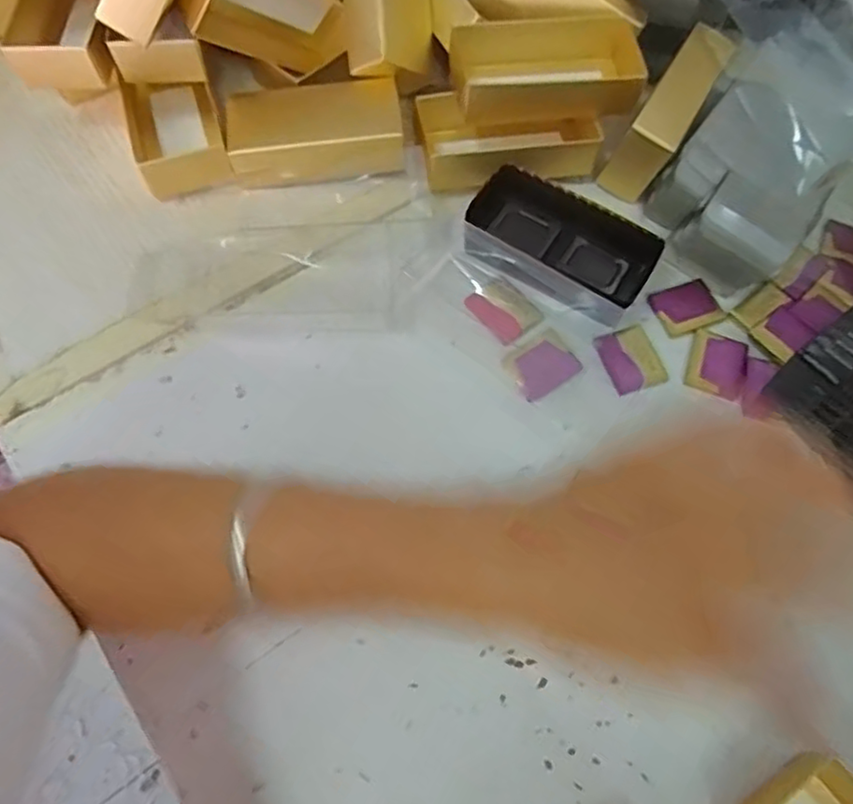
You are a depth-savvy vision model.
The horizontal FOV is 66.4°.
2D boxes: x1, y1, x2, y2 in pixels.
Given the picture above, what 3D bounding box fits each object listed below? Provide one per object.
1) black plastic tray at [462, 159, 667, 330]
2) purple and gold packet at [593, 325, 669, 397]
[{"bbox_3d":[0.083,-0.100,0.408,0.114,0.027,0.058,29,70,10],"label":"black plastic tray"},{"bbox_3d":[0.123,-0.026,0.392,0.036,0.004,0.041,-18,69,-8],"label":"purple and gold packet"}]

